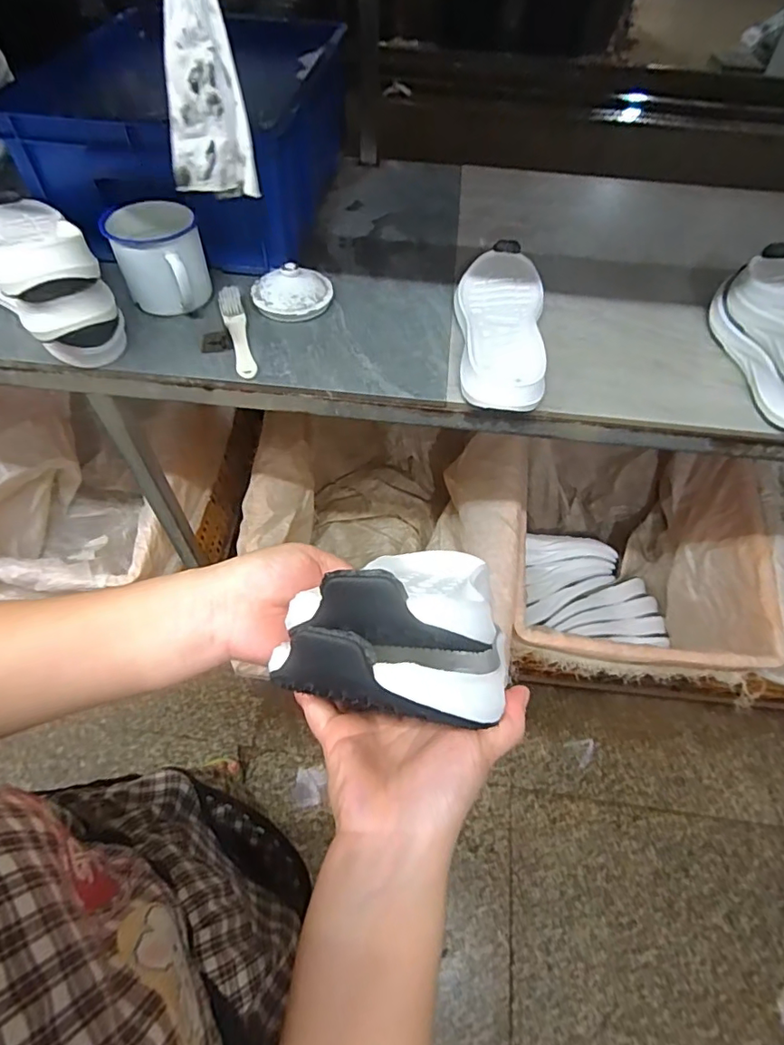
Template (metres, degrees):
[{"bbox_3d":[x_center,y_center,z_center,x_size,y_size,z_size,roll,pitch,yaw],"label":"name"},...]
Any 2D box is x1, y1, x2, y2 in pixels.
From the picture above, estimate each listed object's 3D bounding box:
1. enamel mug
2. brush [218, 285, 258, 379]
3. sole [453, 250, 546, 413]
[{"bbox_3d":[-0.281,-0.317,0.652,0.101,0.094,0.111,-11,56,-10],"label":"enamel mug"},{"bbox_3d":[-0.184,-0.228,0.640,0.027,0.020,0.155,-14,57,-12],"label":"brush"},{"bbox_3d":[0.129,-0.241,0.649,0.112,0.040,0.300,9,55,4],"label":"sole"}]

